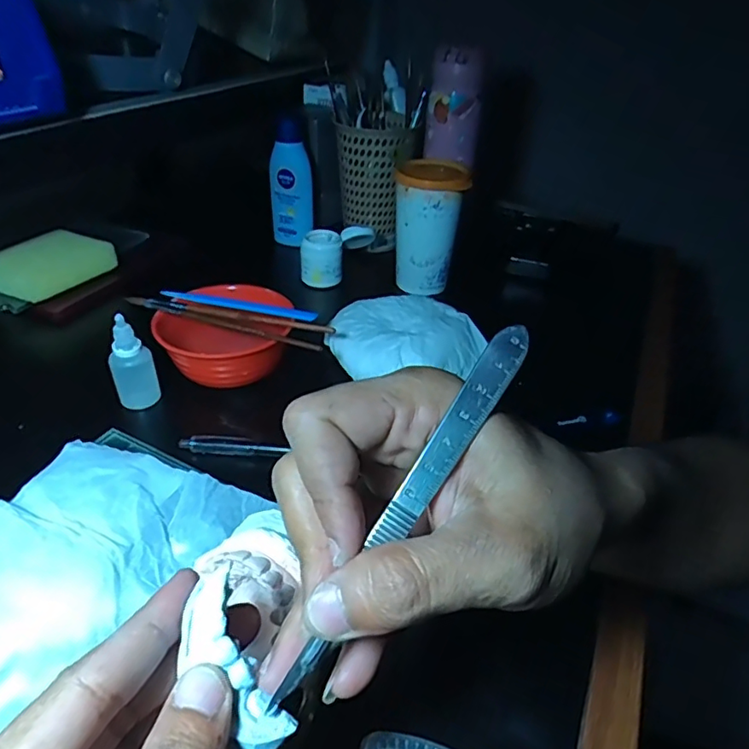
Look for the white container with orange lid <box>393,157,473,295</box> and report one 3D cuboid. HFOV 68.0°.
[{"bbox_3d":[0.056,-0.154,0.588,0.069,0.122,0.071,7,37,4],"label":"white container with orange lid"}]

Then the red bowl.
[{"bbox_3d":[-0.123,-0.033,0.460,0.111,0.044,0.091,6,37,3],"label":"red bowl"}]

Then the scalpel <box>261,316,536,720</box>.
[{"bbox_3d":[0.011,0.043,0.173,0.008,0.006,0.140,29,80,30],"label":"scalpel"}]

